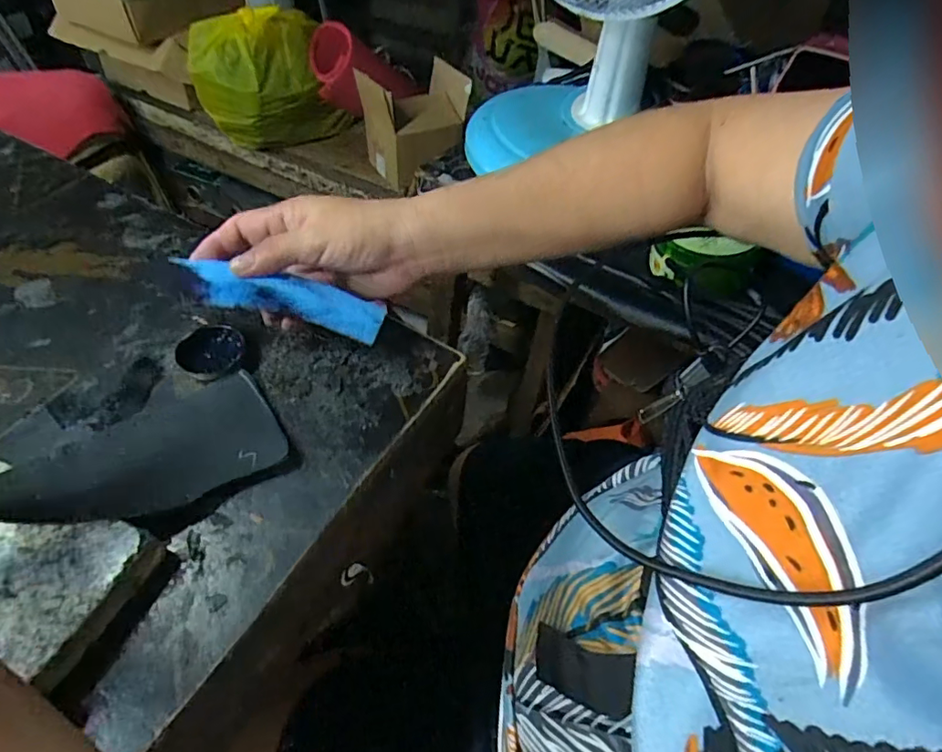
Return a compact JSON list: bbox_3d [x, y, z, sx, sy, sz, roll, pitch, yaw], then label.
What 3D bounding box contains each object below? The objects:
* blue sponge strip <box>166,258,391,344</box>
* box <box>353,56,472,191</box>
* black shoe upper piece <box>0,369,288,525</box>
[{"bbox_3d":[-0.116,-0.050,0.331,0.125,0.018,0.029,12,52,-4],"label":"blue sponge strip"},{"bbox_3d":[-0.097,-0.439,0.934,0.158,0.167,0.117,-29,59,-23],"label":"box"},{"bbox_3d":[-0.176,0.039,0.283,0.132,0.034,0.076,-26,58,-21],"label":"black shoe upper piece"}]

